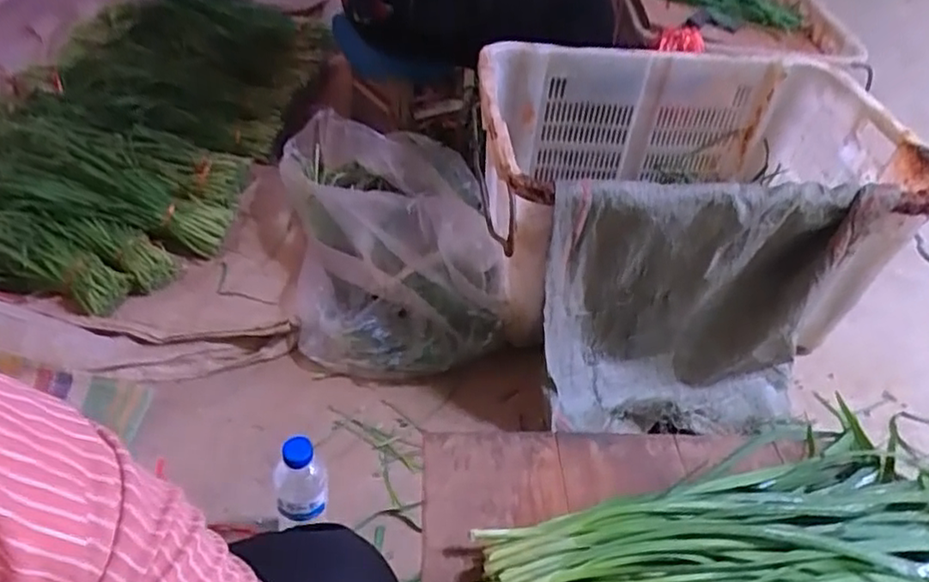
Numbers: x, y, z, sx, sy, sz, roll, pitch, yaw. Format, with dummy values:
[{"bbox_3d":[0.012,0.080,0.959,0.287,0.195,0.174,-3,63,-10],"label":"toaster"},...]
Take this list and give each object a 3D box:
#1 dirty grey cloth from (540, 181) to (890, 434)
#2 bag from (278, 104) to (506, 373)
[{"bbox_3d":[0.347,0.060,0.954,0.464,0.418,0.158,-2,43,-6],"label":"dirty grey cloth"},{"bbox_3d":[-0.146,-0.117,1.198,0.352,0.221,0.594,-6,44,-12],"label":"bag"}]

